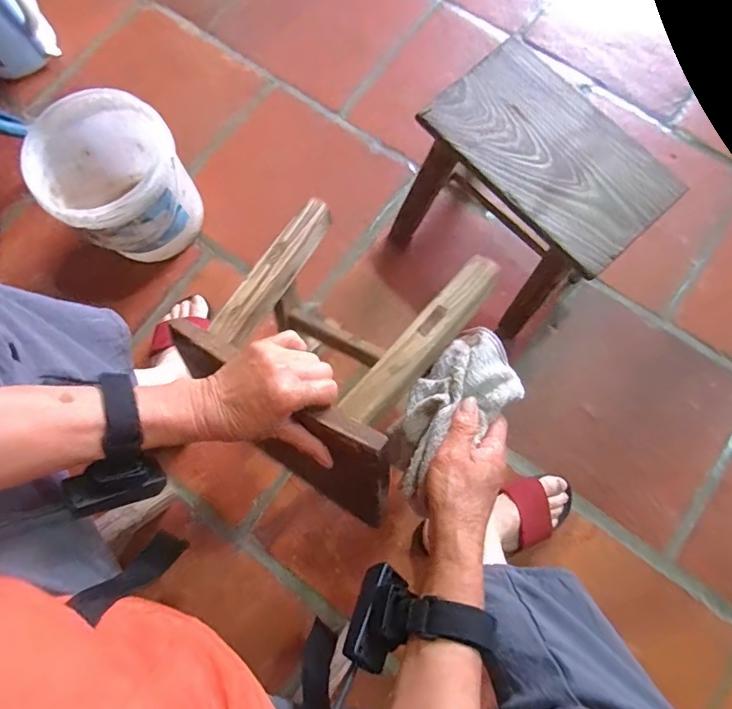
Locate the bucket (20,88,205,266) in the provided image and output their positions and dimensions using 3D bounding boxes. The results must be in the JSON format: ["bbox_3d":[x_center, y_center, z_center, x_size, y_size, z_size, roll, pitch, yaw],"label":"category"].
[{"bbox_3d":[-0.394,-0.268,0.772,0.204,0.202,0.209,0,75,1],"label":"bucket"}]

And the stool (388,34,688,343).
[{"bbox_3d":[0.220,-0.213,0.702,0.211,0.269,0.294,-43,79,-7],"label":"stool"}]

